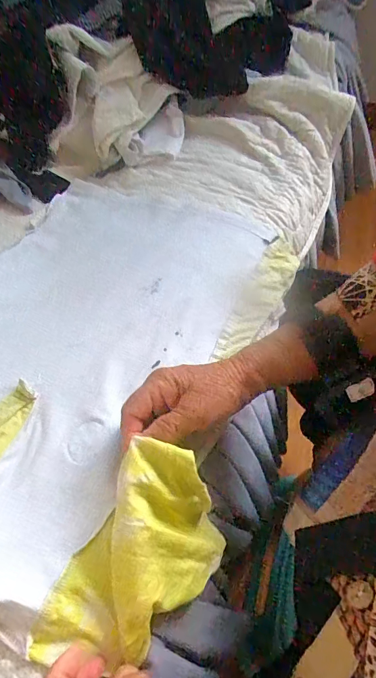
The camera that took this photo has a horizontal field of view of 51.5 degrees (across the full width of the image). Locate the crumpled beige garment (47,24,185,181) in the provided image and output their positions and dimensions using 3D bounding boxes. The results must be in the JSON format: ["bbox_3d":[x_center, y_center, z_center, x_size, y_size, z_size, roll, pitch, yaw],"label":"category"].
[{"bbox_3d":[-0.120,-0.373,0.609,0.207,0.137,0.182,-5,56,5],"label":"crumpled beige garment"}]

